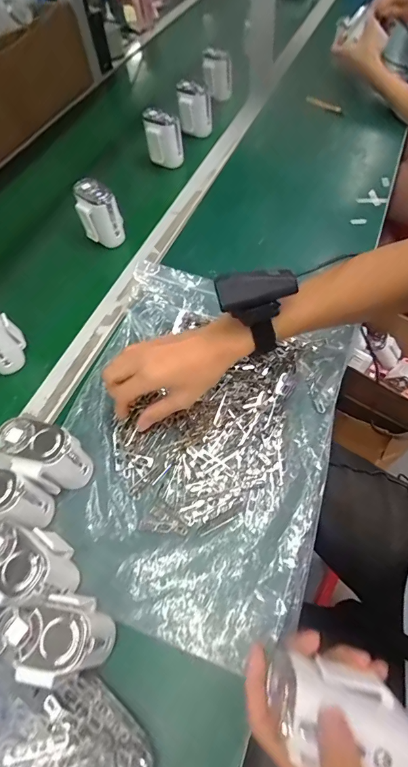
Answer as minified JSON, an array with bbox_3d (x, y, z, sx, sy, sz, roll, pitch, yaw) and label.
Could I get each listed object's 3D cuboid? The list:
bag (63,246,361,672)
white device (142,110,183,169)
[{"bbox_3d":[-0.009,0.044,0.412,0.280,0.040,0.370,16,60,14],"label":"bag"},{"bbox_3d":[-0.077,-0.450,0.712,0.070,0.079,0.041,31,65,21],"label":"white device"}]

